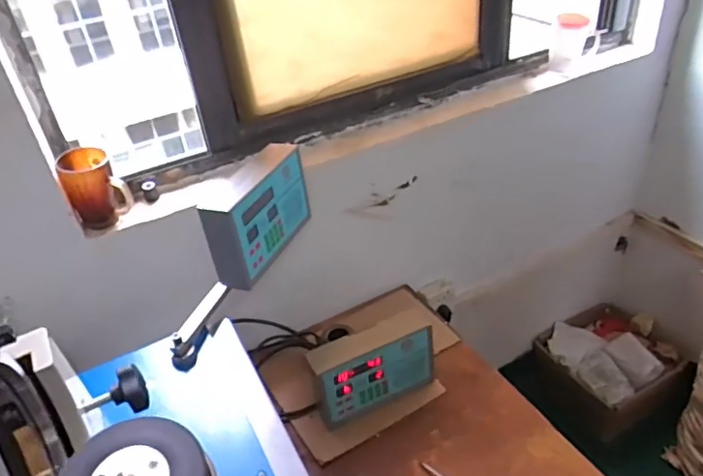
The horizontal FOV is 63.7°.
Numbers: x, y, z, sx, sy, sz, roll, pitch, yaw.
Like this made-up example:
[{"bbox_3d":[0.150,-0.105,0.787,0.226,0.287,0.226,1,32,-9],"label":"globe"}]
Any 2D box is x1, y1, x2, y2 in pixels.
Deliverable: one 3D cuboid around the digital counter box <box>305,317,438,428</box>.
[{"bbox_3d":[0.040,0.244,1.050,0.229,0.159,0.072,-19,38,-17],"label":"digital counter box"}]

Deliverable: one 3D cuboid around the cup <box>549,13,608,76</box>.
[{"bbox_3d":[0.508,-0.443,1.286,0.108,0.105,0.071,7,38,18],"label":"cup"}]

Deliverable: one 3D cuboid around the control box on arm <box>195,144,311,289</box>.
[{"bbox_3d":[-0.151,-0.042,0.949,0.058,0.143,0.228,11,40,22],"label":"control box on arm"}]

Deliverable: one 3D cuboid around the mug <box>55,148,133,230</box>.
[{"bbox_3d":[-0.420,-0.081,0.940,0.090,0.118,0.071,-19,38,-17],"label":"mug"}]

